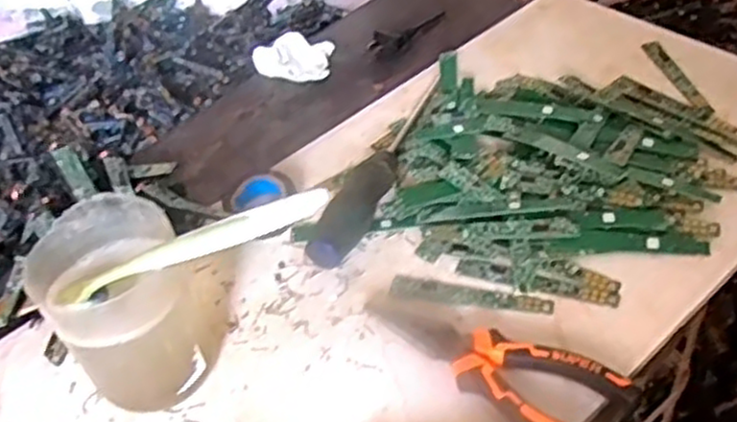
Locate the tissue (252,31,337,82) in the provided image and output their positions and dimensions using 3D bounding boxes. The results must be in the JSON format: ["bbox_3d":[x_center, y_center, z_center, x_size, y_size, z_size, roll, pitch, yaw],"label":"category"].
[{"bbox_3d":[-0.069,-0.141,0.673,0.068,0.021,0.049,-2,44,7],"label":"tissue"}]

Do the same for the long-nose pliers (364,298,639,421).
[{"bbox_3d":[0.062,0.086,0.412,0.152,0.020,0.050,18,49,26],"label":"long-nose pliers"}]

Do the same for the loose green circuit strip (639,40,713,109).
[{"bbox_3d":[0.244,-0.107,0.590,0.014,0.005,0.092,-13,43,-4],"label":"loose green circuit strip"}]

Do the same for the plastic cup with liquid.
[{"bbox_3d":[-0.134,0.053,0.412,0.073,0.102,0.074,-5,43,5],"label":"plastic cup with liquid"}]

